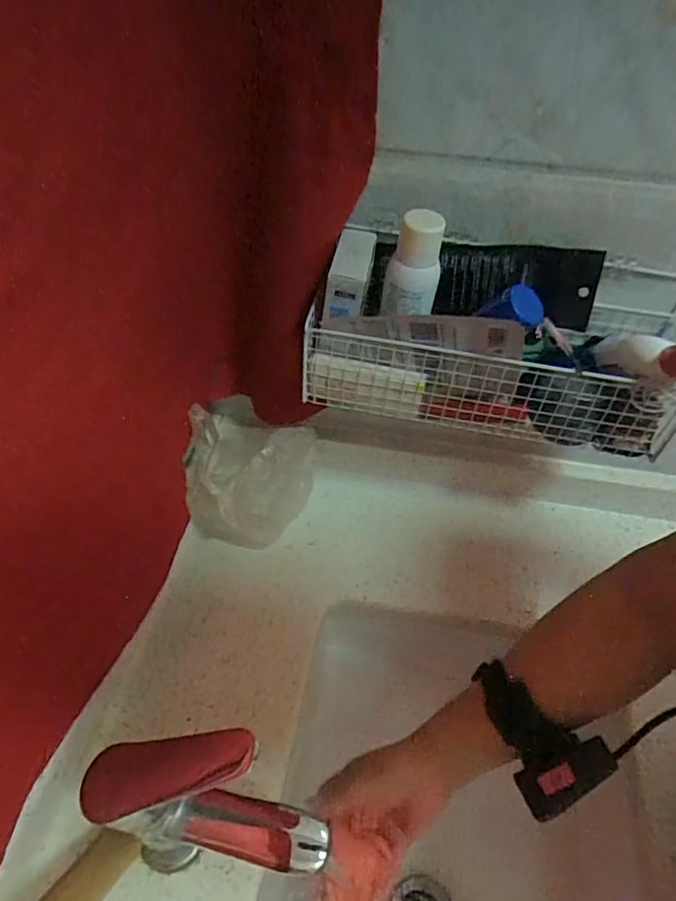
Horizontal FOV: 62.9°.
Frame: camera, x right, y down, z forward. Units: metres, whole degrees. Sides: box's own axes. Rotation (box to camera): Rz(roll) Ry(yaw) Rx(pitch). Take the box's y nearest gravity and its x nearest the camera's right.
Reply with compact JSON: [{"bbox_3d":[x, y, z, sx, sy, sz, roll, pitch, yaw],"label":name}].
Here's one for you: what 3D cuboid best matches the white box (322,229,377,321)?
[{"bbox_3d":[0.011,-0.149,0.468,0.031,0.047,0.087,9,48,5],"label":"white box"}]

